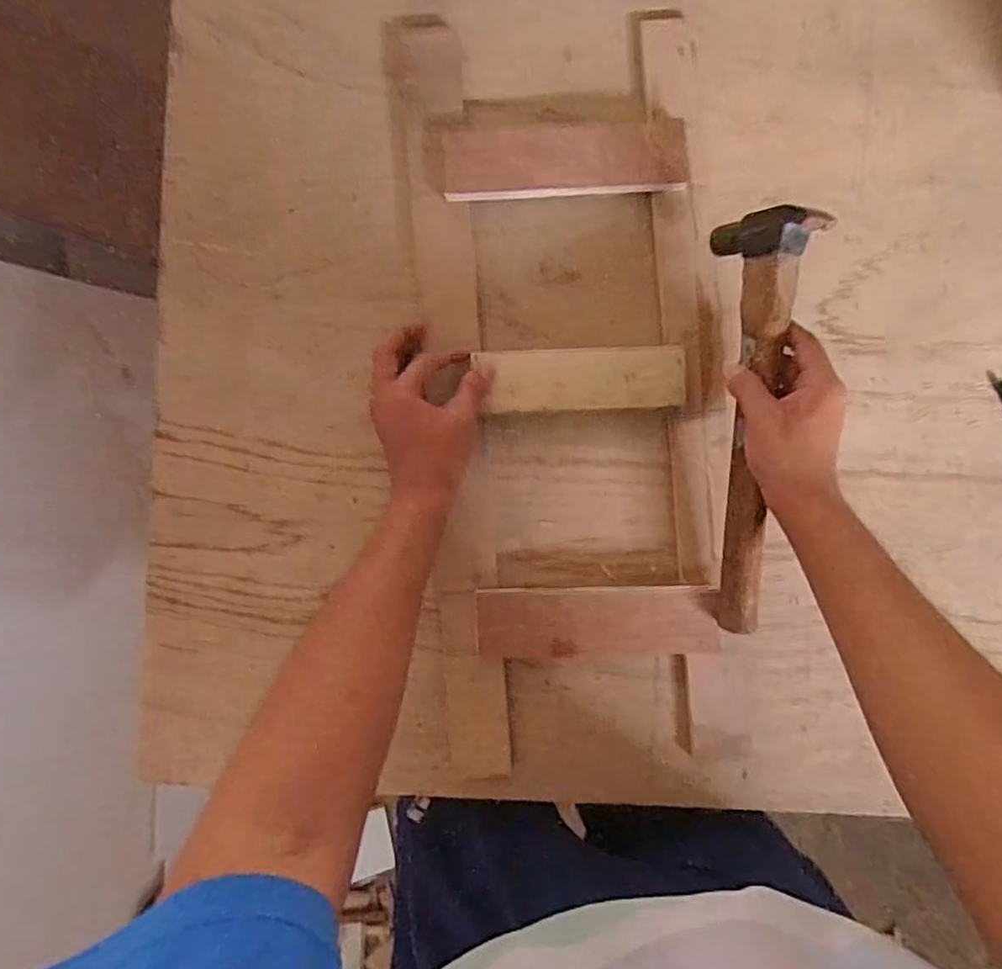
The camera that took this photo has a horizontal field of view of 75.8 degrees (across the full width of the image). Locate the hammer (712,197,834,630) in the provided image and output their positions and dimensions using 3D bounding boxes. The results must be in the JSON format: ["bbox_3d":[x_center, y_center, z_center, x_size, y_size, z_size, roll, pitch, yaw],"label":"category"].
[{"bbox_3d":[0.186,-0.040,0.479,0.032,0.077,0.301,-6,102,-37],"label":"hammer"}]

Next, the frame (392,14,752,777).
[{"bbox_3d":[0.054,-0.074,0.525,0.238,0.029,0.610,-6,90,0],"label":"frame"}]

